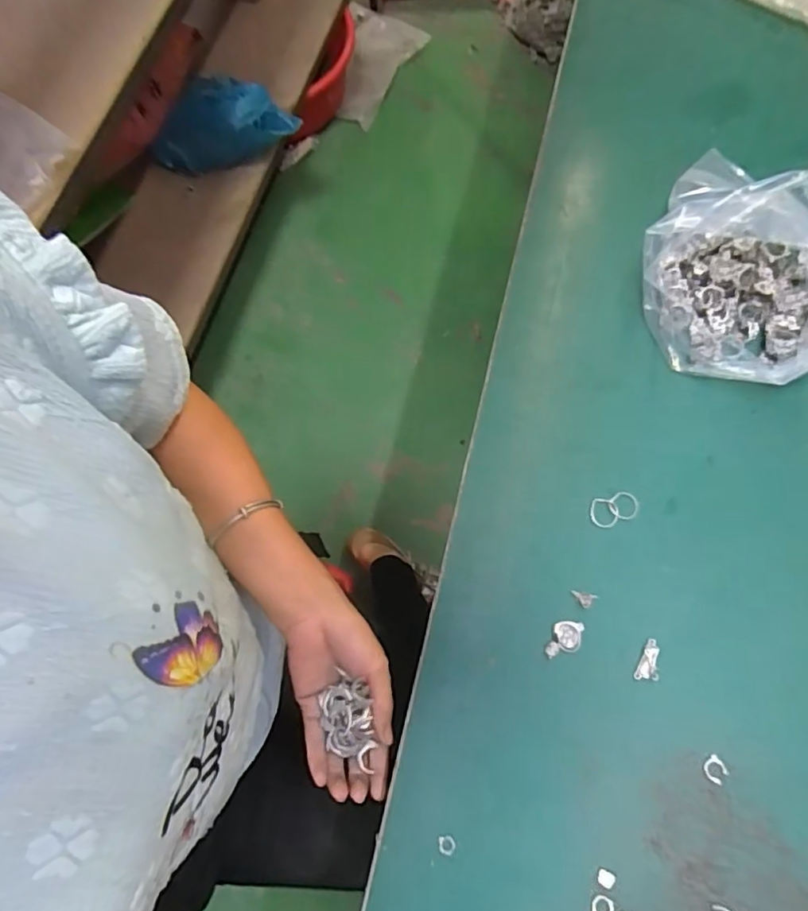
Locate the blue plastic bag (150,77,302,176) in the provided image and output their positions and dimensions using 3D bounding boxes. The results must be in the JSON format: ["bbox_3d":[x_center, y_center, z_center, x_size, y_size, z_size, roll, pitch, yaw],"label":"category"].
[{"bbox_3d":[-0.372,-0.651,1.121,0.281,0.147,0.116,-3,70,26],"label":"blue plastic bag"}]

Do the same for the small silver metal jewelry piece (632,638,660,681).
[{"bbox_3d":[0.169,0.141,0.391,0.016,0.004,0.027,12,72,4],"label":"small silver metal jewelry piece"}]

